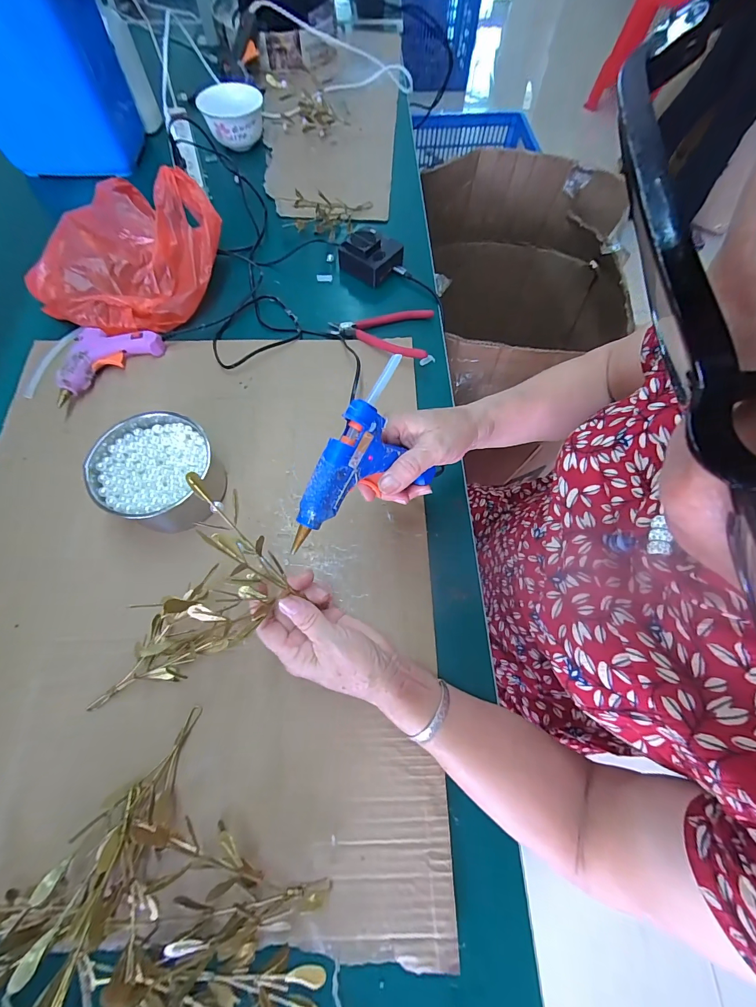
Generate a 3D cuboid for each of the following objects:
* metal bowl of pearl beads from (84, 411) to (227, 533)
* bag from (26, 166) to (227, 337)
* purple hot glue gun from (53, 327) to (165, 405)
[{"bbox_3d":[-0.238,-0.034,0.405,0.118,0.060,0.113,1,67,-2],"label":"metal bowl of pearl beads"},{"bbox_3d":[-0.349,-0.349,0.513,0.218,0.092,0.236,32,70,11],"label":"bag"},{"bbox_3d":[-0.342,-0.174,0.477,0.104,0.031,0.111,5,67,0],"label":"purple hot glue gun"}]

